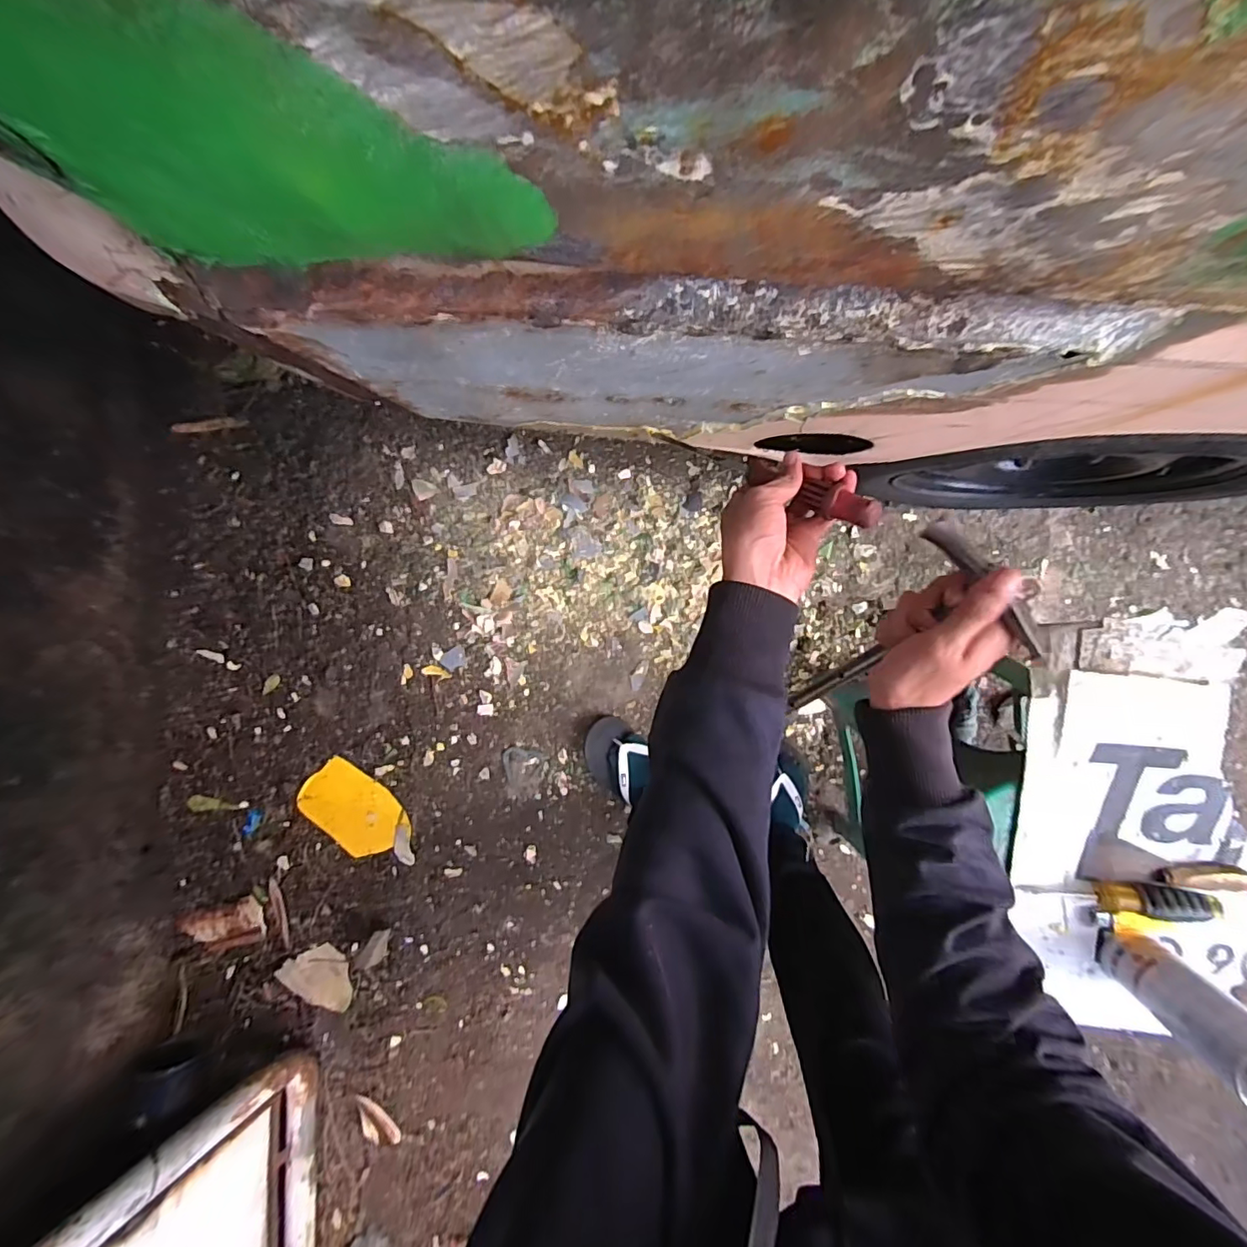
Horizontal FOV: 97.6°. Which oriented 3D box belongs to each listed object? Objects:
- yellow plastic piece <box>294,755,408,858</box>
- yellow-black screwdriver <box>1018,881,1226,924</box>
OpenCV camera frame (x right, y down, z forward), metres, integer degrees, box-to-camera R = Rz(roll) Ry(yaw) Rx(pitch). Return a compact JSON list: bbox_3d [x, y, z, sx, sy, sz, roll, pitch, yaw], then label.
[{"bbox_3d":[-0.546,0.378,1.101,0.206,0.010,0.146,44,93,1],"label":"yellow plastic piece"},{"bbox_3d":[0.536,0.298,0.592,0.180,0.031,0.027,-2,92,19],"label":"yellow-black screwdriver"}]

